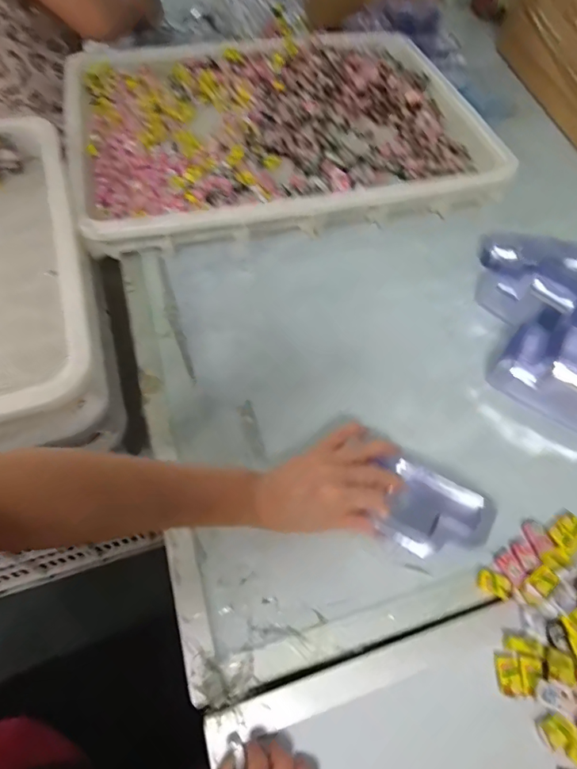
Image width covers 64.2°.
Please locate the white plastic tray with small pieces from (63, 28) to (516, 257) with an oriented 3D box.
[{"bbox_3d":[-0.021,-0.427,0.752,0.626,0.061,0.506,-11,59,-9],"label":"white plastic tray with small pieces"}]

